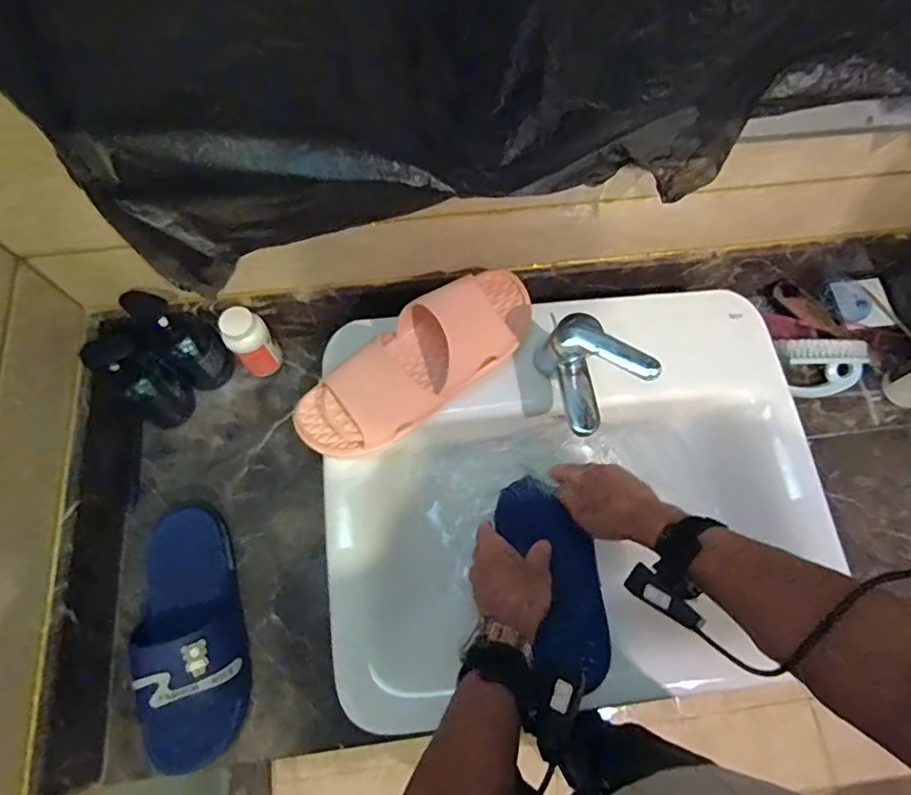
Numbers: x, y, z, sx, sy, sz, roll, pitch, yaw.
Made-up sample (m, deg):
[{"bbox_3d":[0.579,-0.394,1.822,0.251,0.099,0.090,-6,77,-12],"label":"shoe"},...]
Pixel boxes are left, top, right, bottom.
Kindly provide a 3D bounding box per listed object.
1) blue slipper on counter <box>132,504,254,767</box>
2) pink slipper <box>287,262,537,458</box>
[{"bbox_3d":[-0.299,0.255,0.623,0.107,0.074,0.279,-17,72,-7],"label":"blue slipper on counter"},{"bbox_3d":[-0.037,-0.043,0.613,0.298,0.077,0.111,-38,76,-13],"label":"pink slipper"}]

